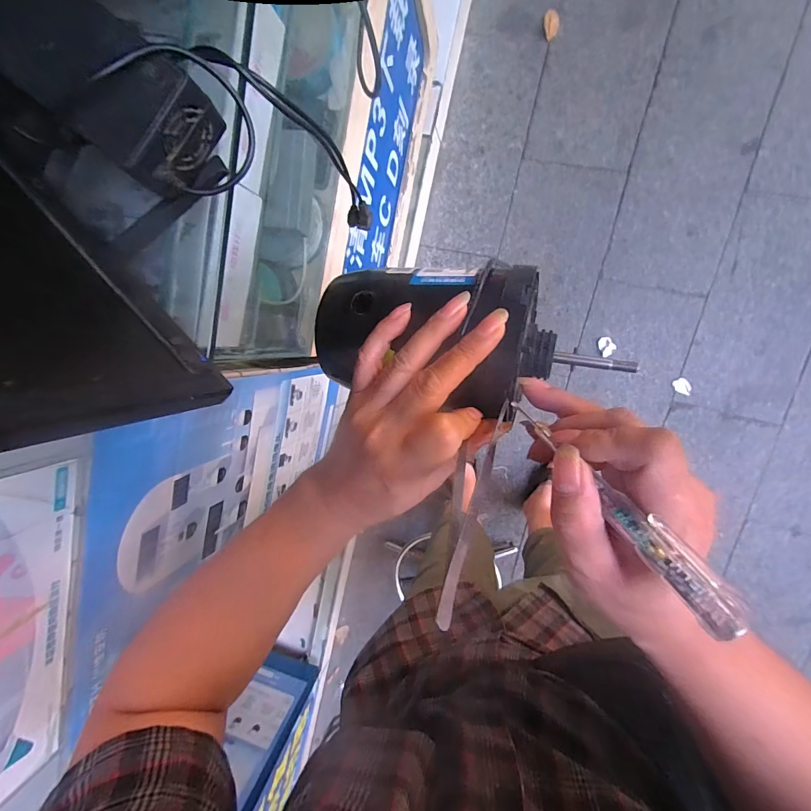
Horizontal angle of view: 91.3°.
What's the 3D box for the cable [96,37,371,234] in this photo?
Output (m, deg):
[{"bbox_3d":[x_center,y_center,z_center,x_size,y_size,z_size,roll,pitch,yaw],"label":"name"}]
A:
[{"bbox_3d":[-0.129,-0.242,0.410,0.119,0.315,0.076,-31,91,14],"label":"cable"}]

